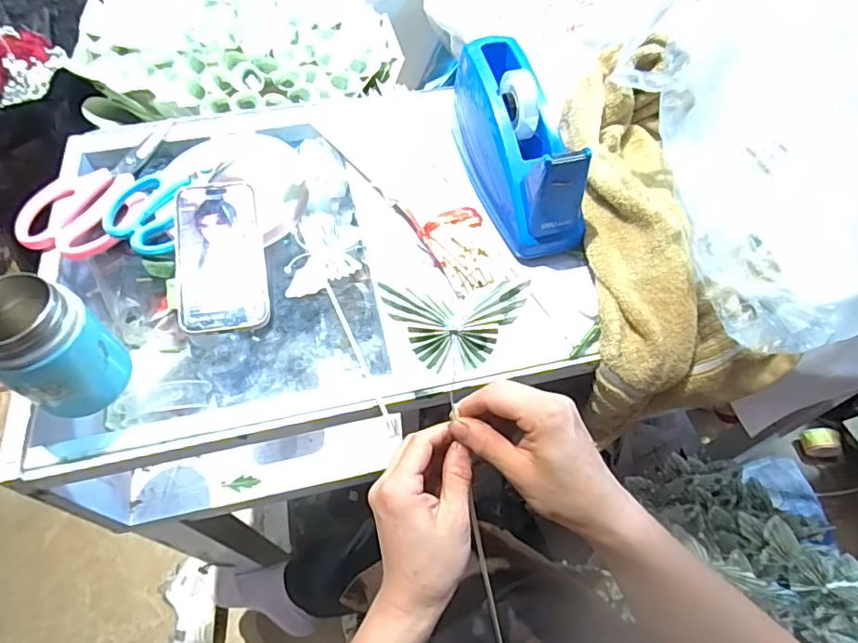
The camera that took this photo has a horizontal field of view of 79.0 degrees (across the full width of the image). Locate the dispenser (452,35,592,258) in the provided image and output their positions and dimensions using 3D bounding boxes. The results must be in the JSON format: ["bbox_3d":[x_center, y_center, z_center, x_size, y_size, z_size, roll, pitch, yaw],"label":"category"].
[{"bbox_3d":[0.084,-0.172,0.505,0.072,0.101,0.204,-14,59,-10],"label":"dispenser"}]

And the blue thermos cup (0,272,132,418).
[{"bbox_3d":[-0.271,0.023,0.378,0.064,0.103,0.069,22,59,13],"label":"blue thermos cup"}]

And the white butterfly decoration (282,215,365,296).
[{"bbox_3d":[-0.099,-0.066,0.493,0.066,0.009,0.093,-5,57,-4],"label":"white butterfly decoration"}]

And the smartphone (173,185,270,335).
[{"bbox_3d":[-0.186,-0.061,0.464,0.074,0.015,0.149,-11,71,-8],"label":"smartphone"}]

